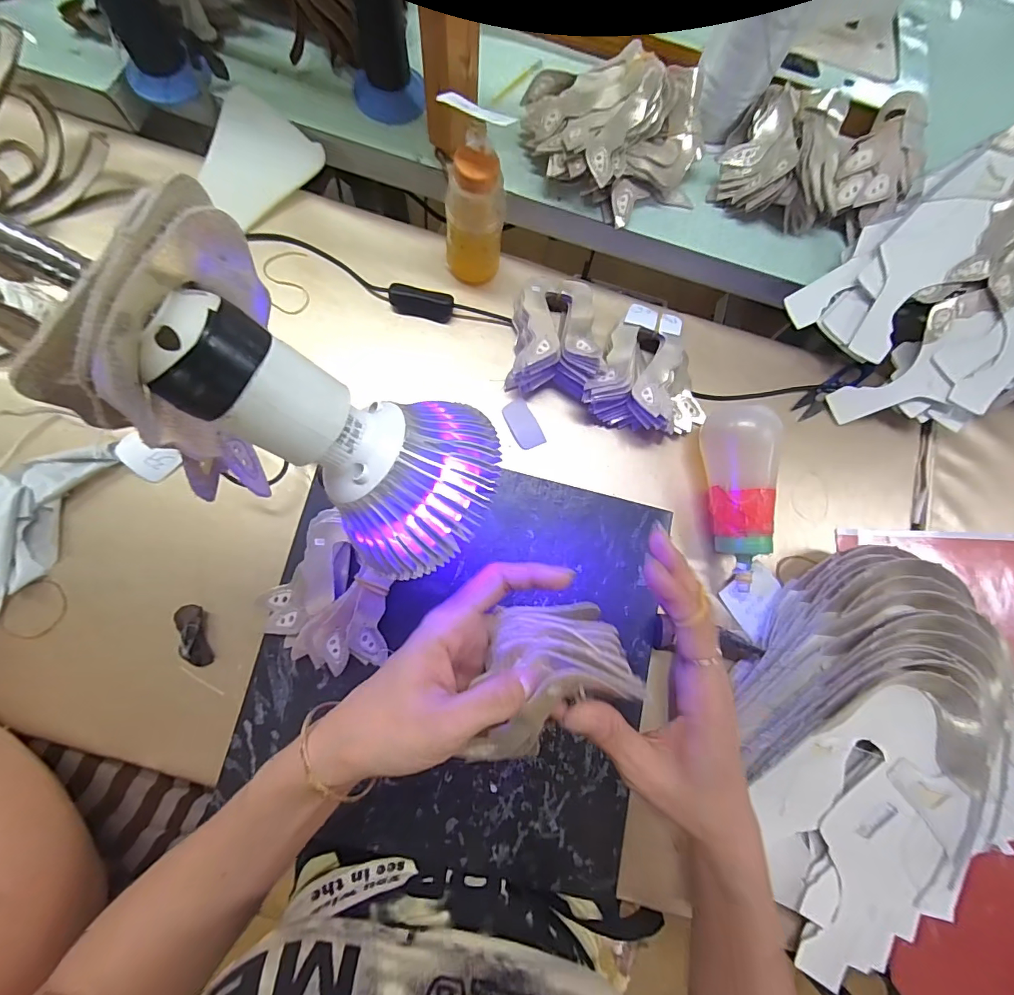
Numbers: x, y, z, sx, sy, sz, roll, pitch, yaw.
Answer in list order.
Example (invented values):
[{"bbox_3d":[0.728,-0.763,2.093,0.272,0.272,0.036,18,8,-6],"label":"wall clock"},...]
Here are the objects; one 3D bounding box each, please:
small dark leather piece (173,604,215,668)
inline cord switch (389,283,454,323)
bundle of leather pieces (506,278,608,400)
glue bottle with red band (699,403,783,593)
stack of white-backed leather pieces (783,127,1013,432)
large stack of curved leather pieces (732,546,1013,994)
[{"bbox_3d":[-0.255,0.113,0.359,0.020,0.009,0.050,-16,81,-8],"label":"small dark leather piece"},{"bbox_3d":[-0.082,-0.187,0.426,0.059,0.022,0.020,11,78,-3],"label":"inline cord switch"},{"bbox_3d":[0.045,-0.156,0.411,0.078,0.056,0.115,6,79,-5],"label":"bundle of leather pieces"},{"bbox_3d":[0.207,-0.001,0.396,0.058,0.057,0.156,4,79,-4],"label":"glue bottle with red band"},{"bbox_3d":[0.444,-0.201,0.411,0.318,0.049,0.203,-33,91,15],"label":"stack of white-backed leather pieces"},{"bbox_3d":[0.291,0.204,0.349,0.203,0.097,0.294,-16,82,-9],"label":"large stack of curved leather pieces"}]

